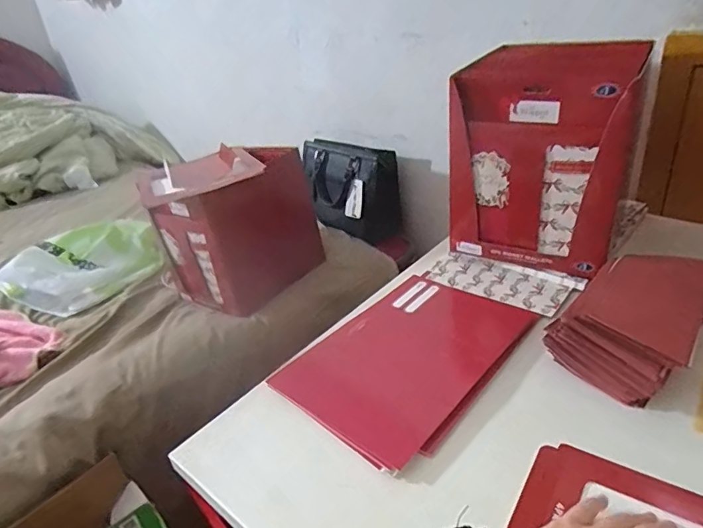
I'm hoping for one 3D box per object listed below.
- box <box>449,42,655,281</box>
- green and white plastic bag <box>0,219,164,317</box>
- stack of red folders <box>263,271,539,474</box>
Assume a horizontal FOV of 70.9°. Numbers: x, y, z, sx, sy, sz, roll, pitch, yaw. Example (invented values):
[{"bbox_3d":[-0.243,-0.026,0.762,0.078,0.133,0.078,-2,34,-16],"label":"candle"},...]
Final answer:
[{"bbox_3d":[0.257,-0.154,0.673,0.209,0.239,0.219,8,32,24],"label":"box"},{"bbox_3d":[-0.571,-0.010,1.062,0.213,0.083,0.257,9,33,26],"label":"green and white plastic bag"},{"bbox_3d":[0.061,0.100,0.561,0.197,0.017,0.258,19,39,38],"label":"stack of red folders"}]

